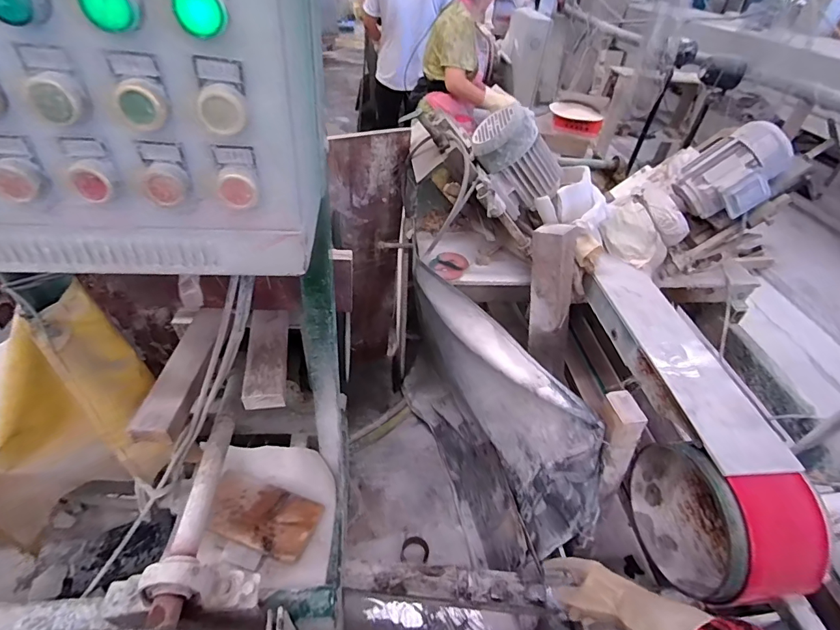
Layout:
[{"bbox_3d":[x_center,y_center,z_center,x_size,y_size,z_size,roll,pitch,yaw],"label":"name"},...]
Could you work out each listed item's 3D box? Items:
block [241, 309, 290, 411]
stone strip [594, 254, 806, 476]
[{"bbox_3d":[-0.292,0.075,0.815,0.077,0.043,0.217,-5,43,-11],"label":"block"},{"bbox_3d":[0.560,0.059,0.941,0.157,0.020,0.617,0,42,-6],"label":"stone strip"}]

